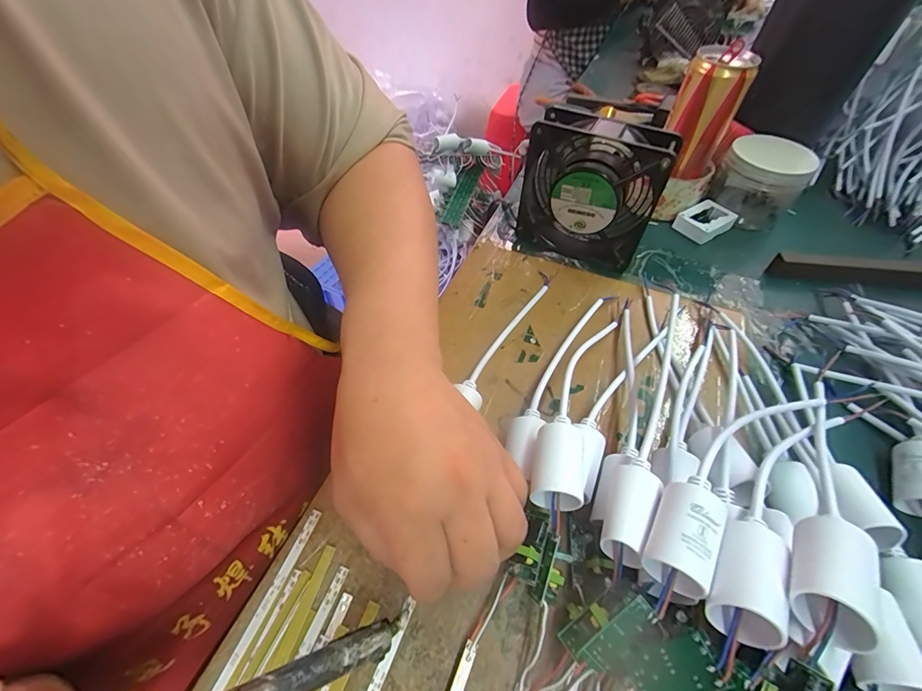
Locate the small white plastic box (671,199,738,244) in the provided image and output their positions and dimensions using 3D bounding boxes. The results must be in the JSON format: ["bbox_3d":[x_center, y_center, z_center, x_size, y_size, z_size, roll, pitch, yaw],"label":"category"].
[{"bbox_3d":[0.269,-0.138,0.438,0.056,0.021,0.043,-28,58,-21],"label":"small white plastic box"}]

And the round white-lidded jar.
[{"bbox_3d":[0.325,-0.178,0.438,0.083,0.074,0.077,1,52,-1],"label":"round white-lidded jar"}]

